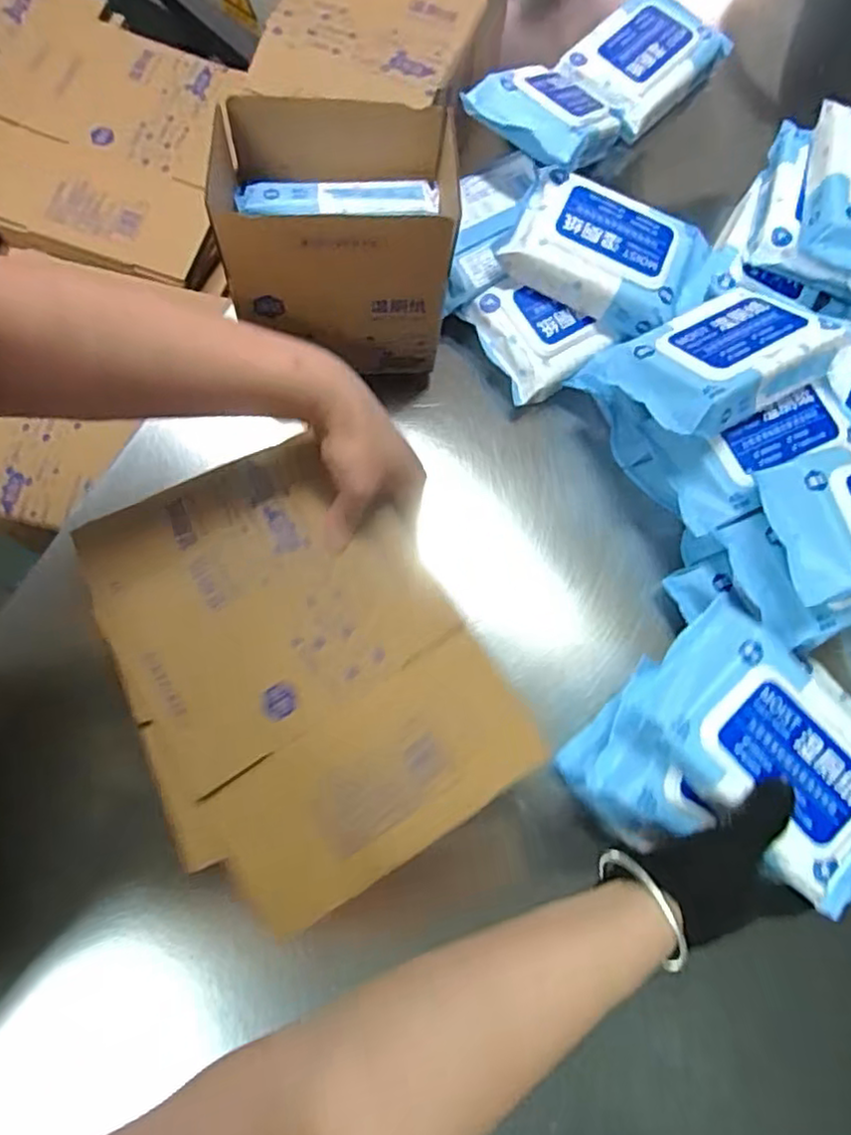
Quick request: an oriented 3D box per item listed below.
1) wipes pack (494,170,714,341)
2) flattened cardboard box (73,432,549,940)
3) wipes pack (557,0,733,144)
[{"bbox_3d":[0.153,-0.267,0.553,0.156,0.047,0.107,25,78,4],"label":"wipes pack"},{"bbox_3d":[-0.091,0.061,0.440,0.217,0.022,0.297,-31,80,-8],"label":"flattened cardboard box"},{"bbox_3d":[0.222,-0.504,0.648,0.104,0.042,0.152,39,79,7],"label":"wipes pack"}]

